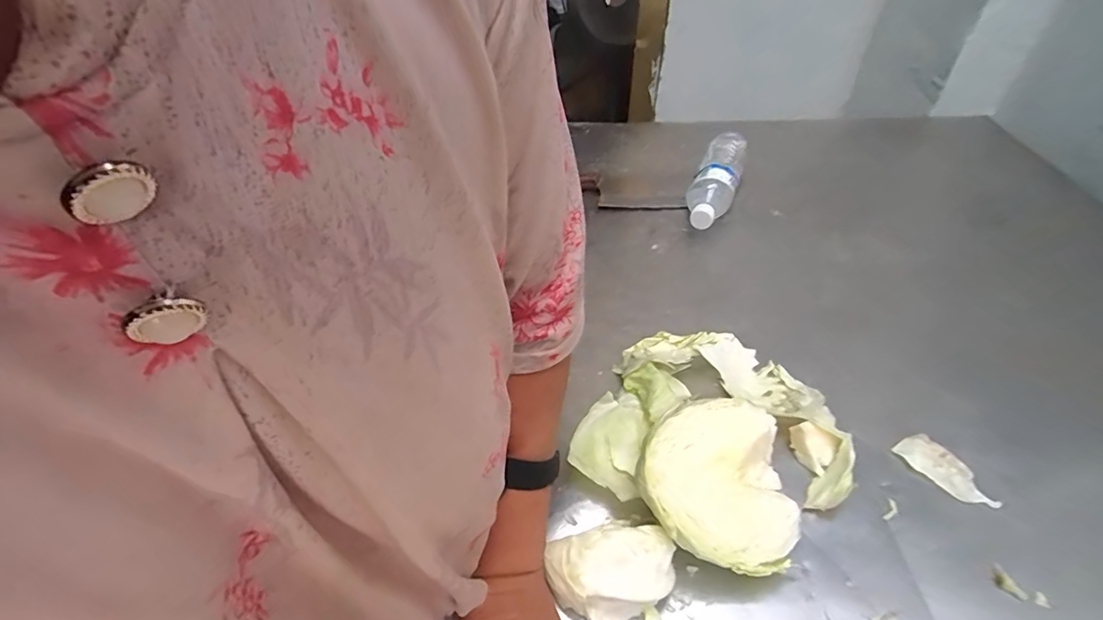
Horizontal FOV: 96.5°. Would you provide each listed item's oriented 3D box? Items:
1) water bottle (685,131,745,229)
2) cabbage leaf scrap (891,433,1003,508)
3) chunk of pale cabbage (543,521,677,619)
[{"bbox_3d":[0.257,-0.204,0.767,0.065,0.062,0.231,17,45,20],"label":"water bottle"},{"bbox_3d":[0.350,0.145,0.438,0.036,0.010,0.076,-21,45,-20],"label":"cabbage leaf scrap"},{"bbox_3d":[0.046,0.200,0.366,0.098,0.046,0.066,-12,43,-11],"label":"chunk of pale cabbage"}]

